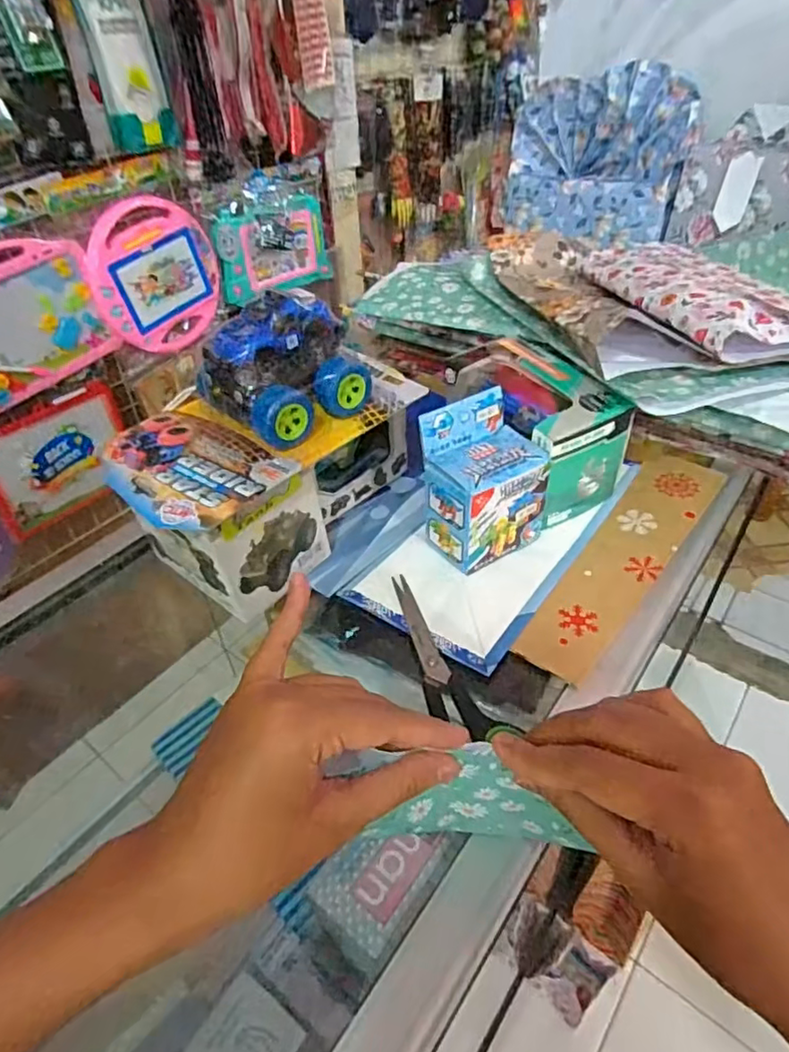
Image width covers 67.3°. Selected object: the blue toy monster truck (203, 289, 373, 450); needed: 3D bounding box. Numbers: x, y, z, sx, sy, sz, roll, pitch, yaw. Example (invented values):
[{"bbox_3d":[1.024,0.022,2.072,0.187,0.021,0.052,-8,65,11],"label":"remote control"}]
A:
[{"bbox_3d":[-0.073,-0.108,0.392,0.094,0.072,0.069,-33,49,-29],"label":"blue toy monster truck"}]

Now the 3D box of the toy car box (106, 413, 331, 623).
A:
[{"bbox_3d":[-0.131,-0.011,0.418,0.132,0.091,0.098,25,49,28],"label":"toy car box"}]

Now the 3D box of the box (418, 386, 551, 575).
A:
[{"bbox_3d":[0.062,-0.032,0.421,0.077,0.096,0.060,-24,45,-21],"label":"box"}]

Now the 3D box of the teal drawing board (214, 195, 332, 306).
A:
[{"bbox_3d":[-0.275,-0.645,1.389,0.019,0.182,0.314,28,50,31],"label":"teal drawing board"}]

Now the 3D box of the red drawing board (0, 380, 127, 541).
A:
[{"bbox_3d":[-0.686,-0.135,1.224,0.019,0.234,0.290,24,48,28],"label":"red drawing board"}]

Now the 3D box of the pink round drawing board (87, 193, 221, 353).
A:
[{"bbox_3d":[-0.475,-0.506,1.200,0.027,0.274,0.271,23,48,26],"label":"pink round drawing board"}]

